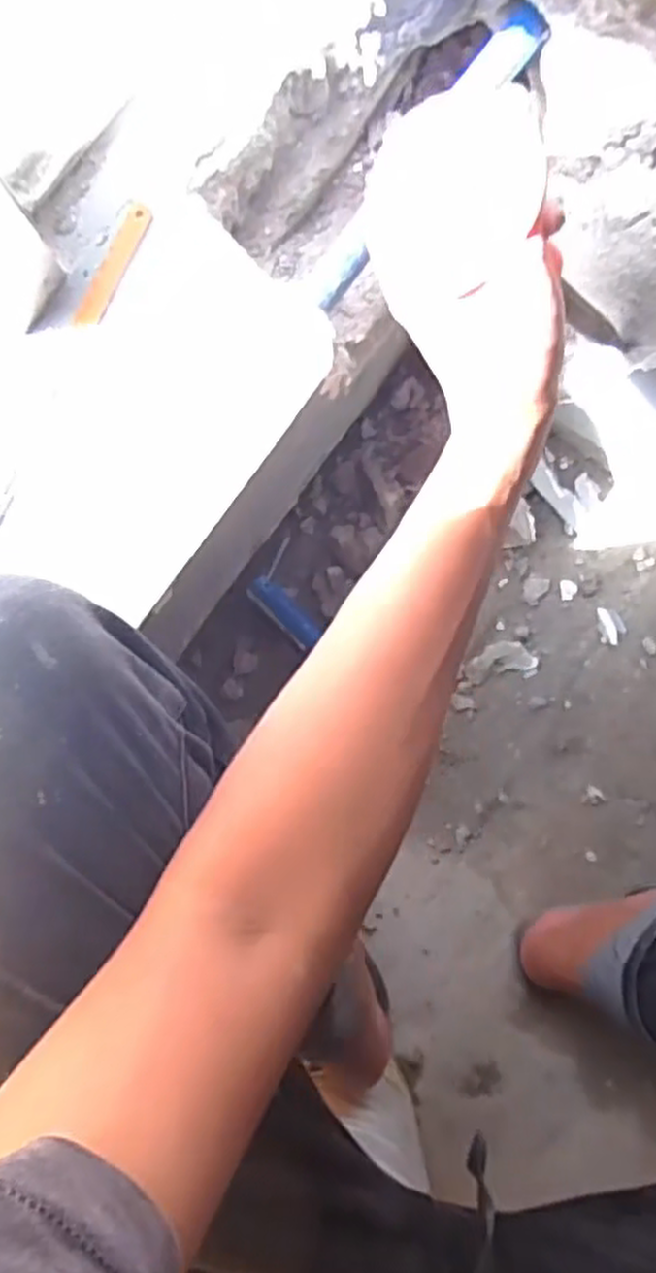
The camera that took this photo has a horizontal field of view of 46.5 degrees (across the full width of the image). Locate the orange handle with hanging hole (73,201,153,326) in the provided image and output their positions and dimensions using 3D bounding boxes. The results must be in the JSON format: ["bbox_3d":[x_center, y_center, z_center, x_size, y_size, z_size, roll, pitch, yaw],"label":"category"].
[{"bbox_3d":[-0.110,-0.191,0.393,0.013,0.004,0.068,27,91,-1],"label":"orange handle with hanging hole"}]

